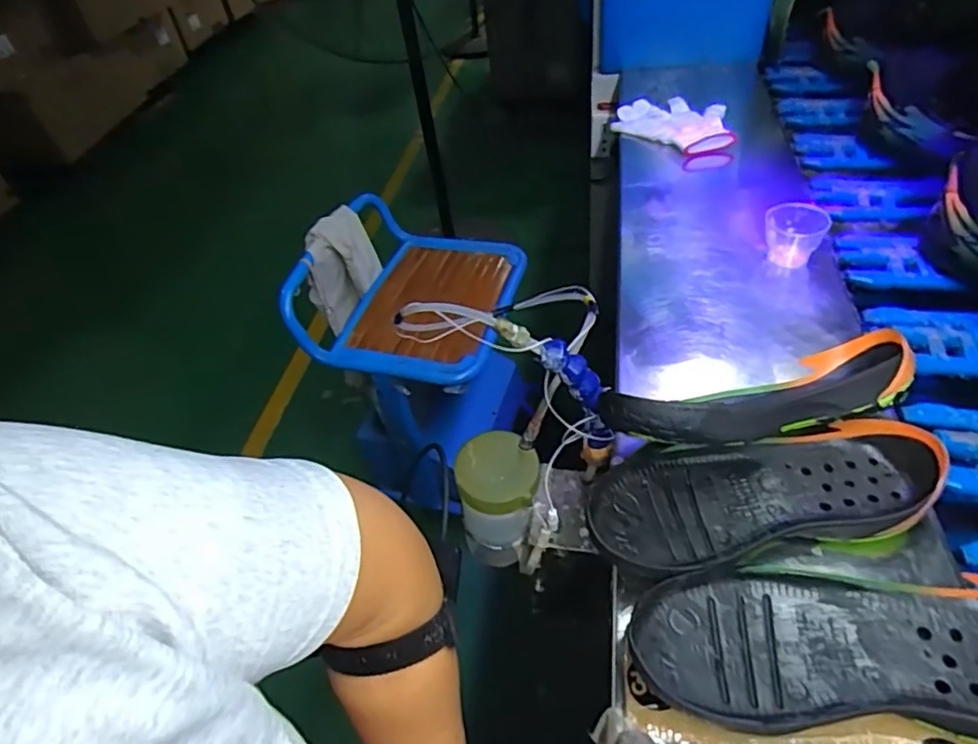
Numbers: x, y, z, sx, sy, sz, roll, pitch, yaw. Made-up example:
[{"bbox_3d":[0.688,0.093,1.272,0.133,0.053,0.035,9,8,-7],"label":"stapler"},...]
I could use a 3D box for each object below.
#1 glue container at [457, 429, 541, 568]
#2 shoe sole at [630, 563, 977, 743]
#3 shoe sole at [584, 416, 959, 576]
[{"bbox_3d":[0.009,0.122,0.560,0.075,0.126,0.069,-7,45,4],"label":"glue container"},{"bbox_3d":[0.218,0.163,0.367,0.255,0.044,0.099,-1,47,7],"label":"shoe sole"},{"bbox_3d":[0.199,0.090,0.450,0.254,0.044,0.096,-11,46,-1],"label":"shoe sole"}]

